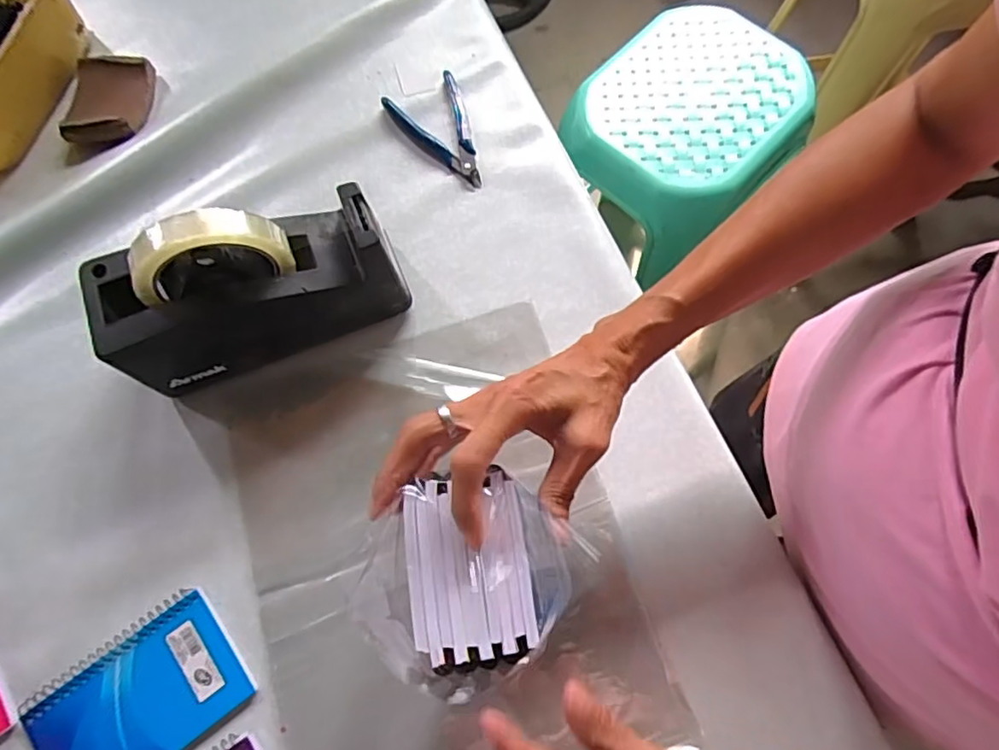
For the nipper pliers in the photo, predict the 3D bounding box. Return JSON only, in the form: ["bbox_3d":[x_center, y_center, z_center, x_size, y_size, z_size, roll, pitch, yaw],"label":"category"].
[{"bbox_3d":[-0.050,-0.212,0.532,0.064,0.015,0.114,-26,72,-8],"label":"nipper pliers"}]

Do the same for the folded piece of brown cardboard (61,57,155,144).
[{"bbox_3d":[-0.352,-0.252,0.544,0.072,0.011,0.090,-4,70,0],"label":"folded piece of brown cardboard"}]

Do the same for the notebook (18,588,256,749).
[{"bbox_3d":[-0.239,0.214,0.398,0.133,0.004,0.088,-36,73,-11],"label":"notebook"}]

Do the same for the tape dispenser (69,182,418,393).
[{"bbox_3d":[-0.175,-0.065,0.430,0.198,0.123,0.073,-20,71,-6],"label":"tape dispenser"}]

